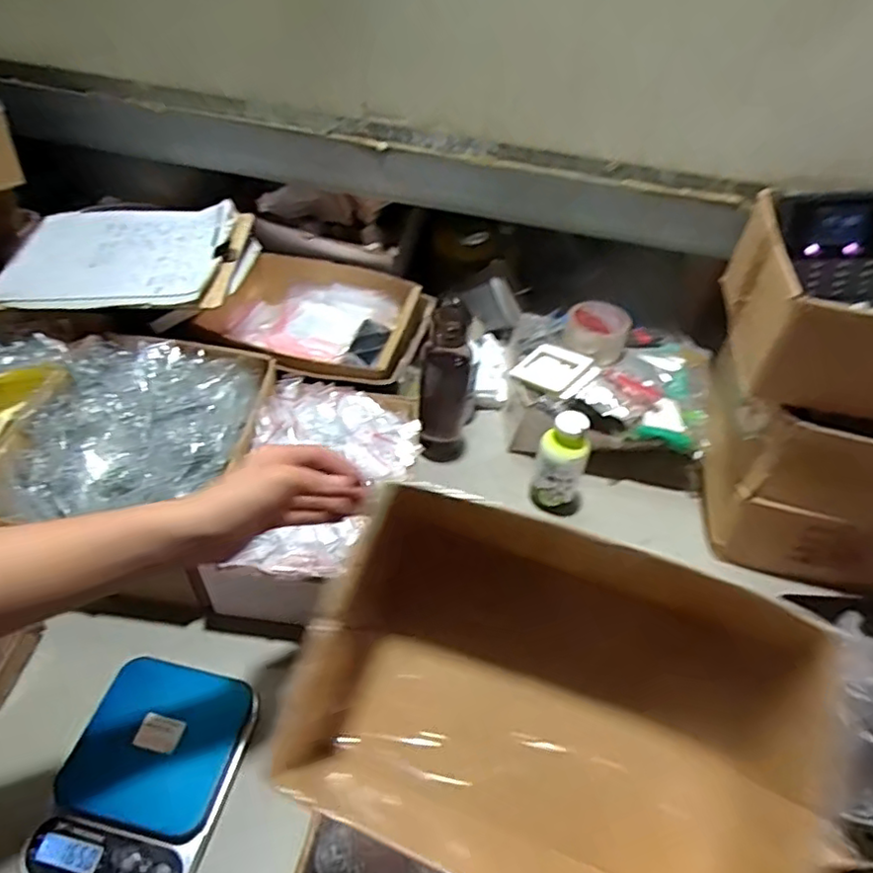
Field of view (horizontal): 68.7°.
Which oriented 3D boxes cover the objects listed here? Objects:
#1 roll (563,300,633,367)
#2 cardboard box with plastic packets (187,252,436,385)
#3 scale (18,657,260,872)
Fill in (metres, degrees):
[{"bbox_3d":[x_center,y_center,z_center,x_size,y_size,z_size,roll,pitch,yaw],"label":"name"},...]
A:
[{"bbox_3d":[0.234,-0.152,0.943,0.092,0.051,0.098,3,45,-3],"label":"roll"},{"bbox_3d":[-0.182,-0.159,0.961,0.308,0.093,0.242,9,45,3],"label":"cardboard box with plastic packets"},{"bbox_3d":[-0.263,0.310,0.582,0.142,0.034,0.194,12,45,6],"label":"scale"}]

